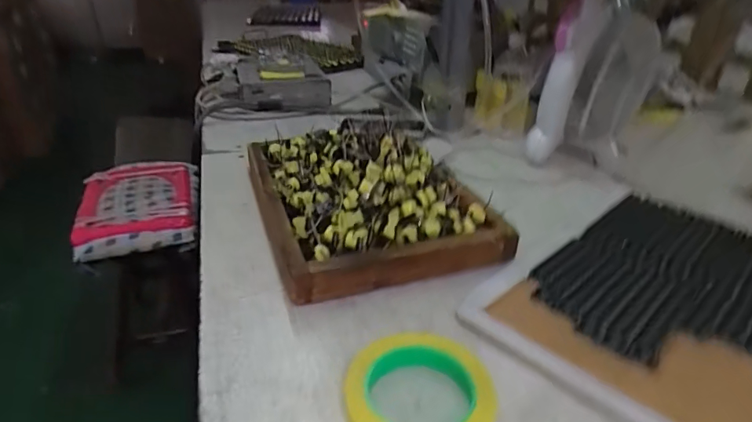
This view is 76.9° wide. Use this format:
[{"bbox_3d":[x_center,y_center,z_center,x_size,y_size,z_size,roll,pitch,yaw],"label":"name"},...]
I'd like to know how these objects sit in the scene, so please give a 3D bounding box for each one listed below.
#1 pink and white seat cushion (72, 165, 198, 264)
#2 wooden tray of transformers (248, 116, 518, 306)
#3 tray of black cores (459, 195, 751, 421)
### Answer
[{"bbox_3d":[-0.575,-0.023,1.145,0.264,0.067,0.386,-7,31,-17],"label":"pink and white seat cushion"},{"bbox_3d":[-0.020,-0.036,0.583,0.238,0.102,0.320,-8,32,-19],"label":"wooden tray of transformers"},{"bbox_3d":[0.295,0.076,0.468,0.372,0.013,0.256,-27,38,-37],"label":"tray of black cores"}]

